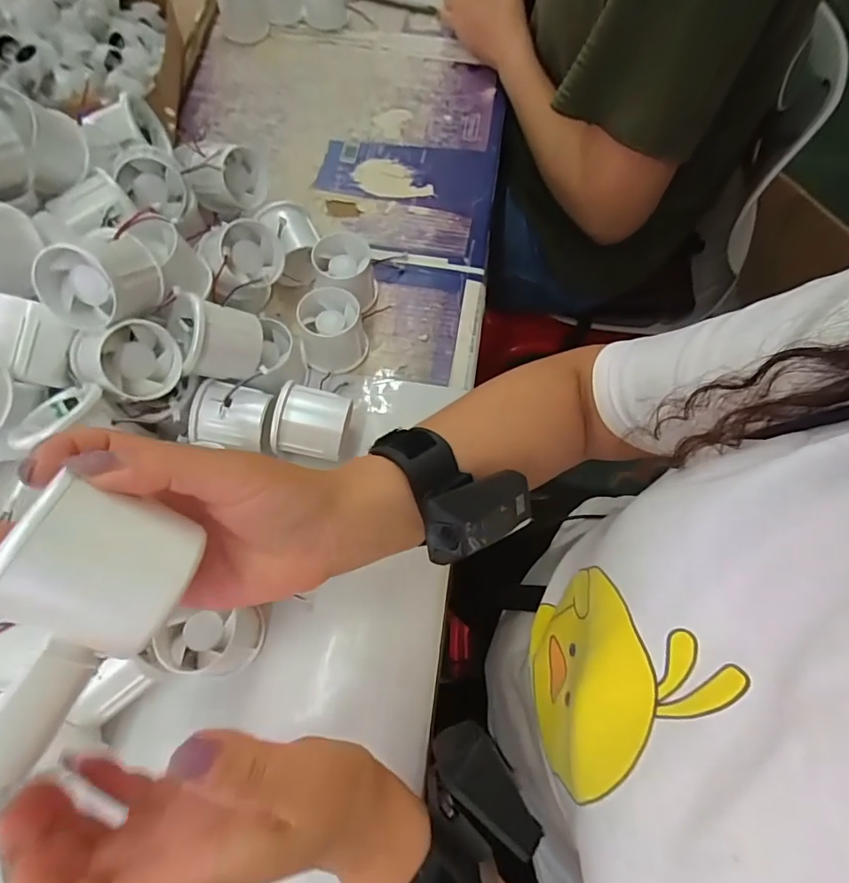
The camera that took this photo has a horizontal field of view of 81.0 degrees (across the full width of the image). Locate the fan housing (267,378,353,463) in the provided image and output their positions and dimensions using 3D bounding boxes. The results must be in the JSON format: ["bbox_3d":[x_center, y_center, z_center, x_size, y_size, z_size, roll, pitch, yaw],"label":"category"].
[{"bbox_3d":[-0.086,-0.009,0.389,0.053,0.048,0.048,10,66,2],"label":"fan housing"}]

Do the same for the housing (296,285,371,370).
[{"bbox_3d":[-0.078,-0.091,0.420,0.055,0.048,0.052,-2,66,-3],"label":"housing"}]

